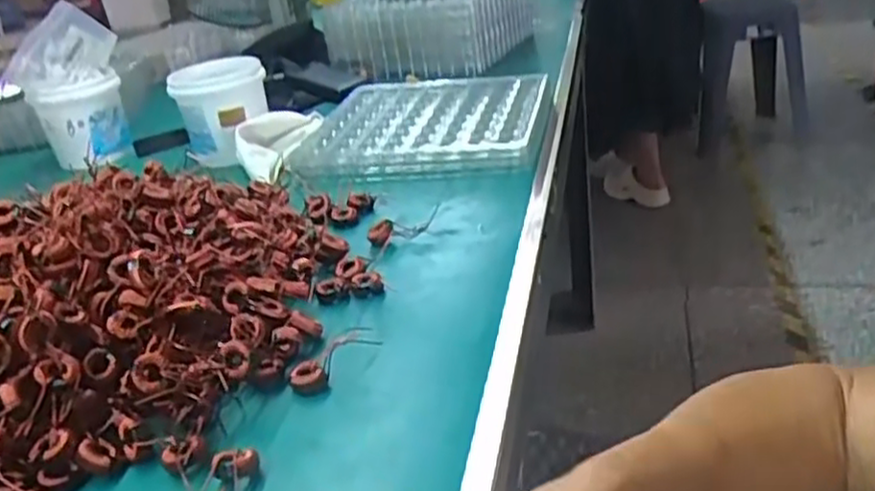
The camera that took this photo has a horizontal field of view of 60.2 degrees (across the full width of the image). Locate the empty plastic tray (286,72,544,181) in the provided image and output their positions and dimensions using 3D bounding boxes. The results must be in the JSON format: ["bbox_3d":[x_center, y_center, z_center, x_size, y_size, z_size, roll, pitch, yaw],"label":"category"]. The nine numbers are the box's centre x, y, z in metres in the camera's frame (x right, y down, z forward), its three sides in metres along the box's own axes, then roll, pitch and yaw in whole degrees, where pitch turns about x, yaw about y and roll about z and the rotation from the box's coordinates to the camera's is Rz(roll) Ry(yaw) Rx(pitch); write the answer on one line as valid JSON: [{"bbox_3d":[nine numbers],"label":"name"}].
[{"bbox_3d":[-0.012,-0.160,0.955,0.298,0.030,0.300,0,27,16],"label":"empty plastic tray"}]

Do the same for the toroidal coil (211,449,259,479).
[{"bbox_3d":[-0.123,0.135,0.459,0.024,0.019,0.018,0,28,15],"label":"toroidal coil"}]

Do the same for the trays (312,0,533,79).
[{"bbox_3d":[-0.023,-0.375,1.252,0.269,0.139,0.211,12,32,33],"label":"trays"}]

